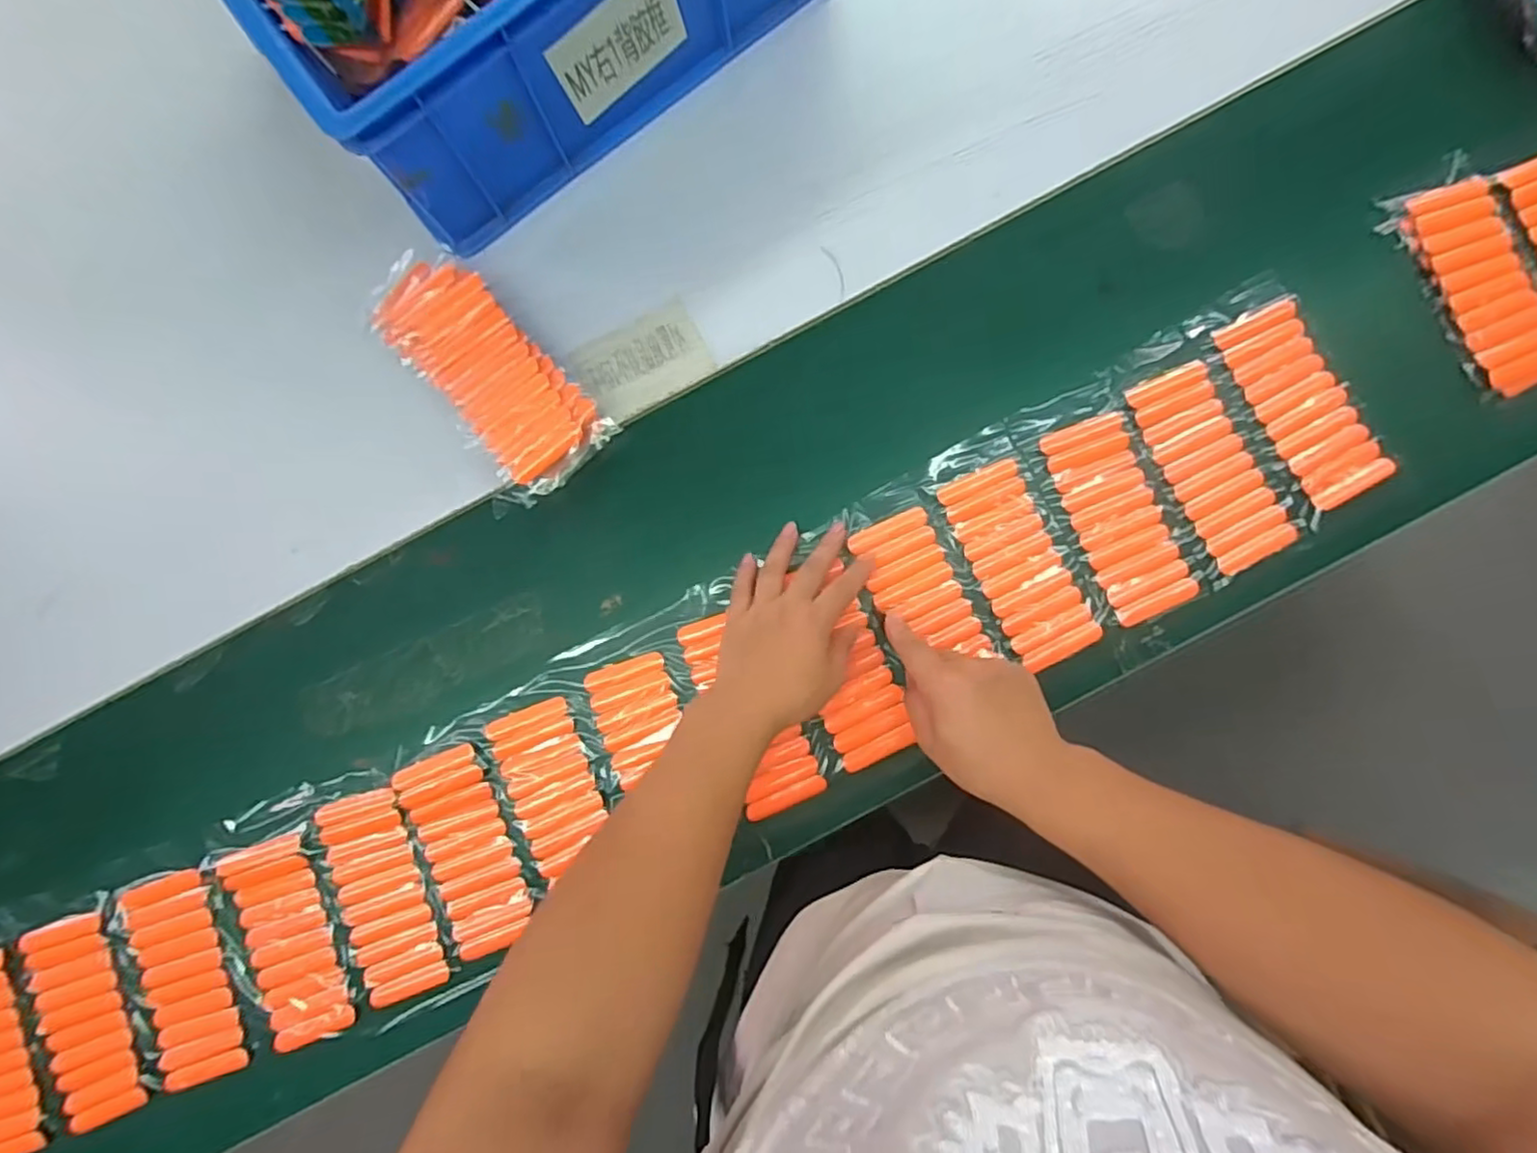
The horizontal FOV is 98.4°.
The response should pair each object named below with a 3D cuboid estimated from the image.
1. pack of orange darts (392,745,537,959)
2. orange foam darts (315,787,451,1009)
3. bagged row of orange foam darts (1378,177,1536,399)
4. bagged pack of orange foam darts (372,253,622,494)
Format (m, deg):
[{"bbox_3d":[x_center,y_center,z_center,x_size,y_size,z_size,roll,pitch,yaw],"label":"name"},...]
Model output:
[{"bbox_3d":[-0.225,0.206,0.494,0.064,0.013,0.148,-22,85,0],"label":"pack of orange darts"},{"bbox_3d":[-0.290,0.242,0.503,0.067,0.013,0.153,-18,85,1],"label":"orange foam darts"},{"bbox_3d":[0.531,-0.216,0.495,0.079,0.013,0.162,-26,85,0],"label":"bagged row of orange foam darts"},{"bbox_3d":[-0.215,-0.157,0.506,0.084,0.030,0.200,-43,85,-1],"label":"bagged pack of orange foam darts"}]

